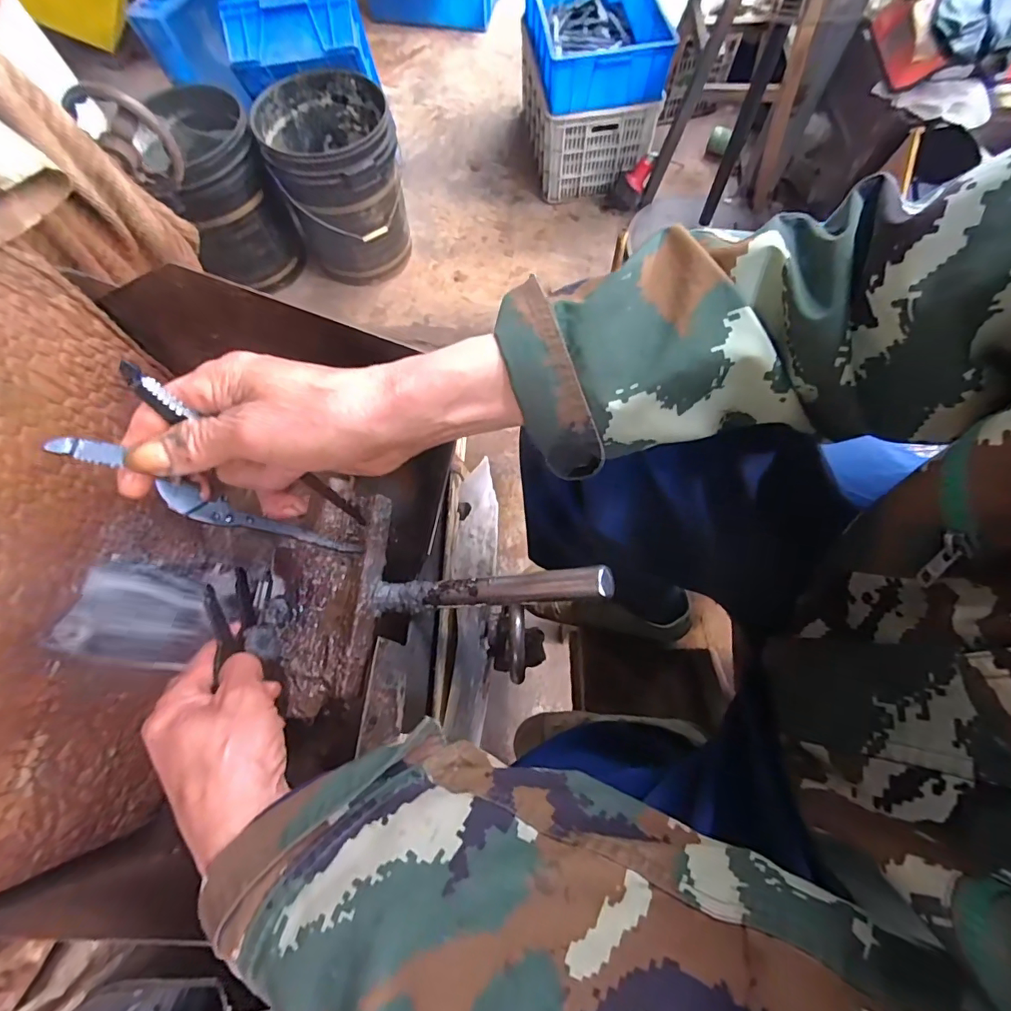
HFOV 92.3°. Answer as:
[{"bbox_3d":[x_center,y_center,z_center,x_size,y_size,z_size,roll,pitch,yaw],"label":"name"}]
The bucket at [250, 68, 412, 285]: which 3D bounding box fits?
[{"bbox_3d":[-0.484,-0.947,1.481,0.349,0.427,0.382,-1,69,2],"label":"bucket"}]

